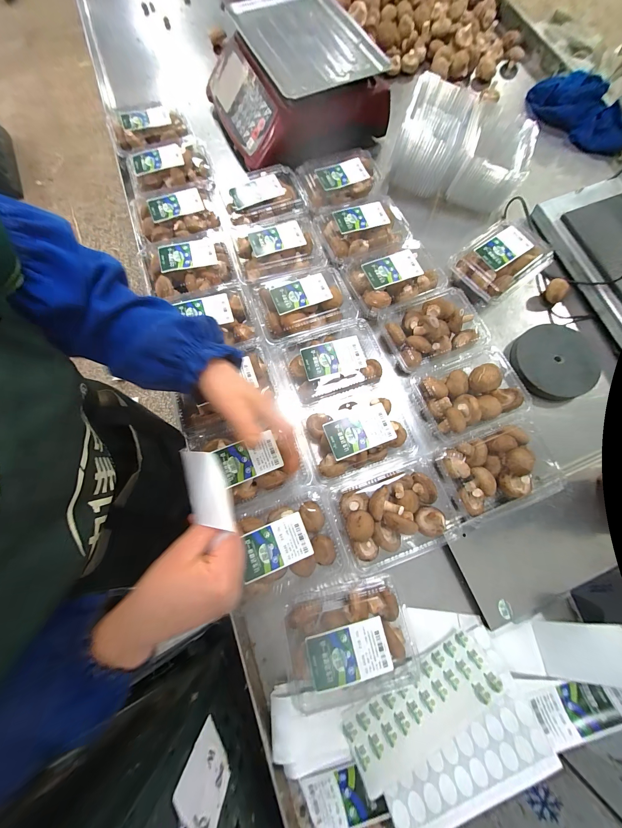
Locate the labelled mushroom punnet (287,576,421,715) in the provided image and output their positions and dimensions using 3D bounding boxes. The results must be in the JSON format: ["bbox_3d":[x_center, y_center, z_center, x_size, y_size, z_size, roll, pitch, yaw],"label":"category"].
[{"bbox_3d":[0.054,0.306,0.373,0.172,0.069,0.132,-10,76,-3],"label":"labelled mushroom punnet"}]

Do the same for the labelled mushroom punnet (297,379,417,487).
[{"bbox_3d":[0.072,0.031,0.446,0.164,0.064,0.136,-14,76,-4],"label":"labelled mushroom punnet"}]

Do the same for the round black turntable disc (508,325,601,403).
[{"bbox_3d":[0.449,-0.096,0.507,0.126,0.032,0.141,-20,76,-5],"label":"round black turntable disc"}]

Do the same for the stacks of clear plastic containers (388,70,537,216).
[{"bbox_3d":[0.318,-0.562,0.578,0.256,0.122,0.170,19,76,5],"label":"stacks of clear plastic containers"}]

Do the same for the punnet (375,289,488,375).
[{"bbox_3d":[0.227,-0.151,0.508,0.174,0.053,0.132,-19,76,-5],"label":"punnet"}]

